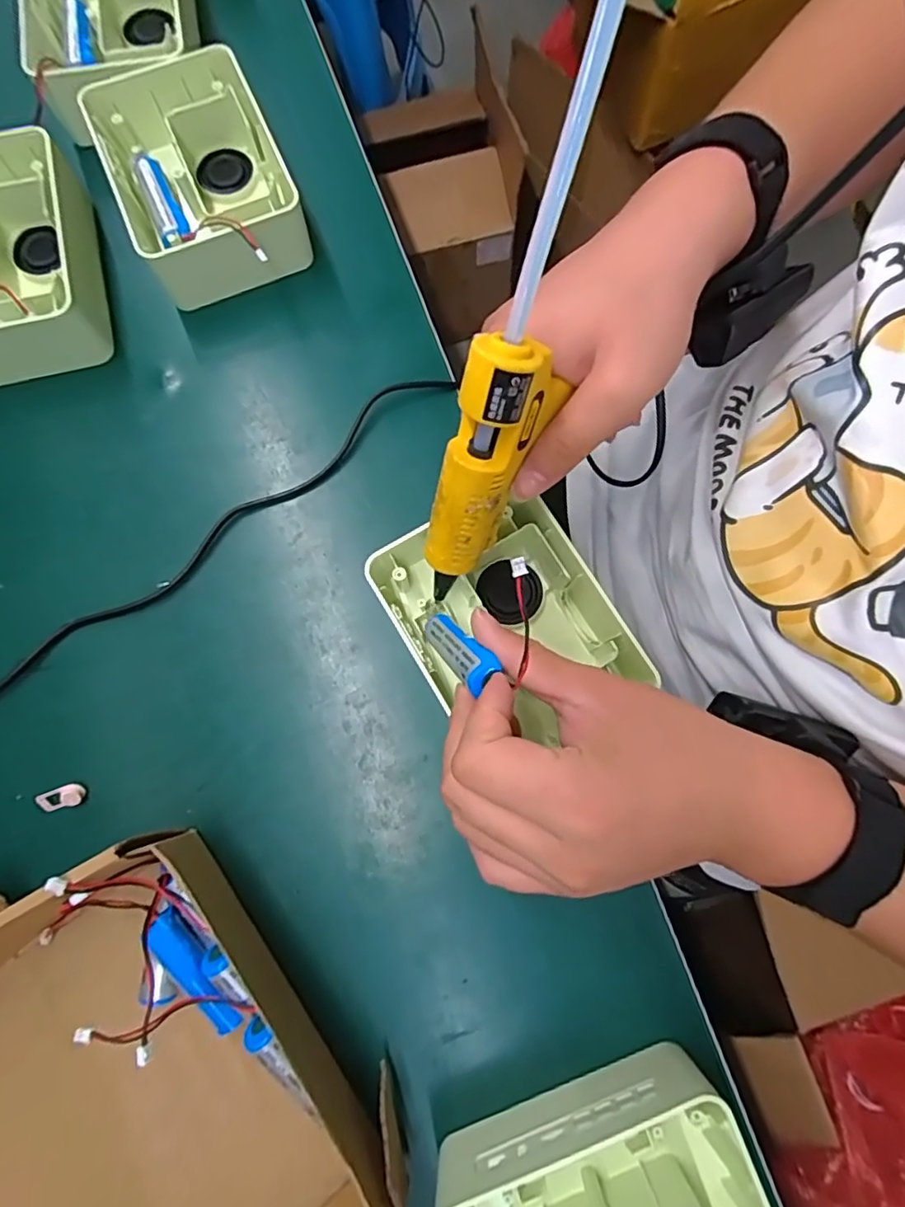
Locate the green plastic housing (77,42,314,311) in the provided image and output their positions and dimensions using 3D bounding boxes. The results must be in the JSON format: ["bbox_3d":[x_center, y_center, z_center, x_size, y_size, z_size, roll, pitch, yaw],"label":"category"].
[{"bbox_3d":[-0.168,-0.281,0.380,0.107,0.045,0.150,-23,80,-5],"label":"green plastic housing"}]

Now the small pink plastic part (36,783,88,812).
[{"bbox_3d":[-0.219,0.108,0.317,0.026,0.006,0.012,-13,79,0],"label":"small pink plastic part"}]

